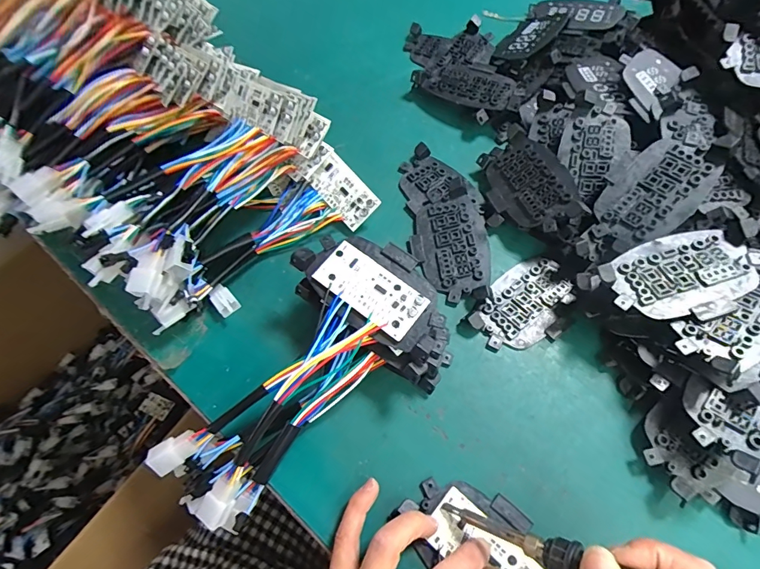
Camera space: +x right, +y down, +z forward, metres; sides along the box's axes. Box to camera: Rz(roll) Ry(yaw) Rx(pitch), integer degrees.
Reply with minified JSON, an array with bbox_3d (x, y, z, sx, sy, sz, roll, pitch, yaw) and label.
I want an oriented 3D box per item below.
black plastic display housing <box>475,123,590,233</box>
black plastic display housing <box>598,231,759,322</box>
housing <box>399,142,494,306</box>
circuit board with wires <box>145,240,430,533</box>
[{"bbox_3d":[0.135,-0.094,0.387,0.066,0.018,0.113,-25,58,17],"label":"black plastic display housing"},{"bbox_3d":[0.220,-0.006,0.307,0.103,0.012,0.068,-15,64,-7],"label":"black plastic display housing"},{"bbox_3d":[0.063,-0.063,0.394,0.072,0.016,0.171,-5,64,-2],"label":"housing"},{"bbox_3d":[-0.063,0.069,0.301,0.083,0.039,0.214,40,85,18],"label":"circuit board with wires"}]

